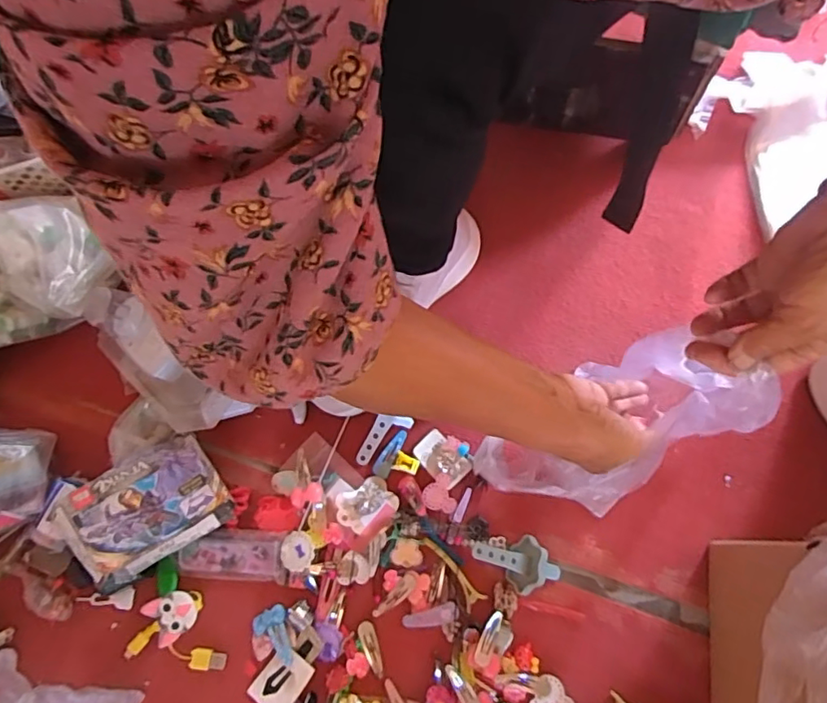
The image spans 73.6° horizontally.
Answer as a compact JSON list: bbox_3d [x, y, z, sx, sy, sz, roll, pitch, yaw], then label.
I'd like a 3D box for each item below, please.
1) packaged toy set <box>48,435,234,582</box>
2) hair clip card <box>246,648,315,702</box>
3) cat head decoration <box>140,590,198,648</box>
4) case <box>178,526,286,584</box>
[{"bbox_3d":[-0.238,0.141,0.490,0.125,0.018,0.092,-29,70,-33],"label":"packaged toy set"},{"bbox_3d":[-0.117,0.288,0.482,0.040,0.007,0.054,32,76,11],"label":"hair clip card"},{"bbox_3d":[-0.216,0.237,0.496,0.040,0.008,0.040,-26,91,-15],"label":"cat head decoration"},{"bbox_3d":[-0.168,0.188,0.511,0.098,0.015,0.045,4,72,3],"label":"case"}]

